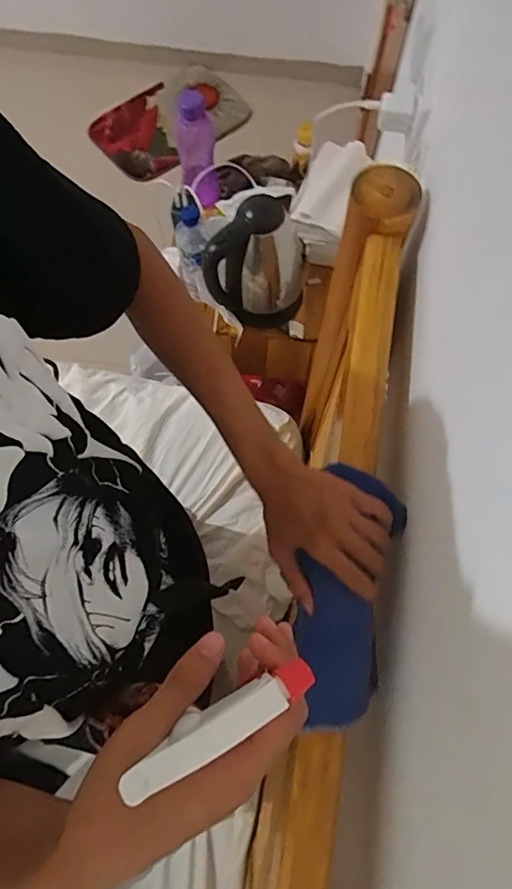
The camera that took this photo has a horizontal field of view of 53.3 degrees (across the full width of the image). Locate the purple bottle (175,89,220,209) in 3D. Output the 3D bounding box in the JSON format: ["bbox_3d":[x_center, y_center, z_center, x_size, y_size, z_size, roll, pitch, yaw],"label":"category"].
[{"bbox_3d":[-0.118,-0.590,1.035,0.077,0.230,0.086,-8,71,-3],"label":"purple bottle"}]

